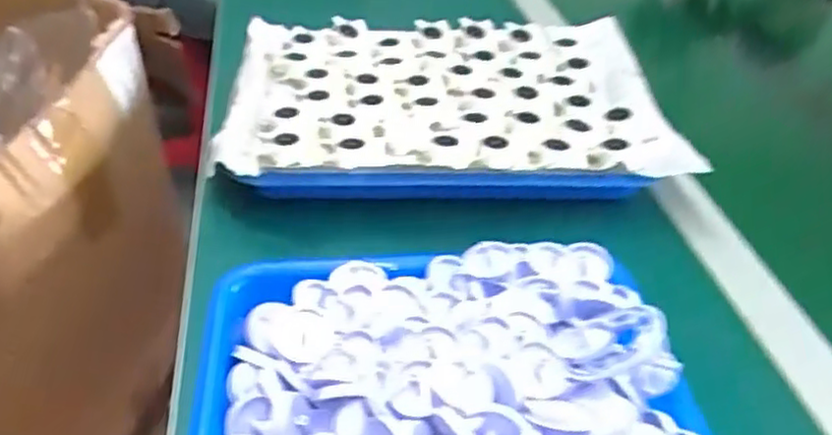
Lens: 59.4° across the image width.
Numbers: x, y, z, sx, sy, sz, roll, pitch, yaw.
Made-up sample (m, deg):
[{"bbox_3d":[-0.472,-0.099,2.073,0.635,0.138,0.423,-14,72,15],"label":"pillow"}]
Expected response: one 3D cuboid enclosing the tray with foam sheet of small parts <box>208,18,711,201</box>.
[{"bbox_3d":[0.022,-0.094,0.637,0.359,0.056,0.262,0,37,-5],"label":"tray with foam sheet of small parts"}]

